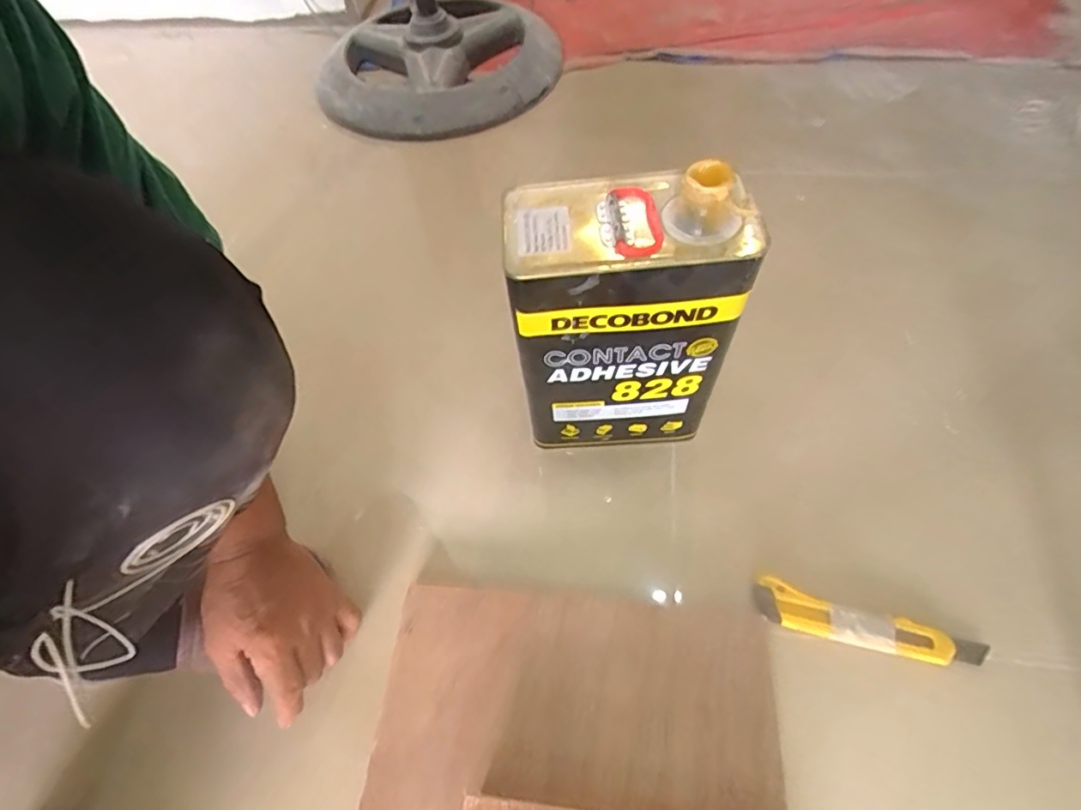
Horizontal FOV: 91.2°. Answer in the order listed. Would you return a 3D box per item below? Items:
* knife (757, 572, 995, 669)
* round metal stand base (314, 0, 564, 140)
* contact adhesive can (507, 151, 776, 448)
[{"bbox_3d":[0.260,0.179,0.421,0.169,0.014,0.035,15,60,14],"label":"knife"},{"bbox_3d":[-0.165,-0.571,0.869,0.354,0.094,0.332,-2,59,4],"label":"round metal stand base"},{"bbox_3d":[0.064,-0.058,0.442,0.160,0.259,0.094,-5,57,2],"label":"contact adhesive can"}]

